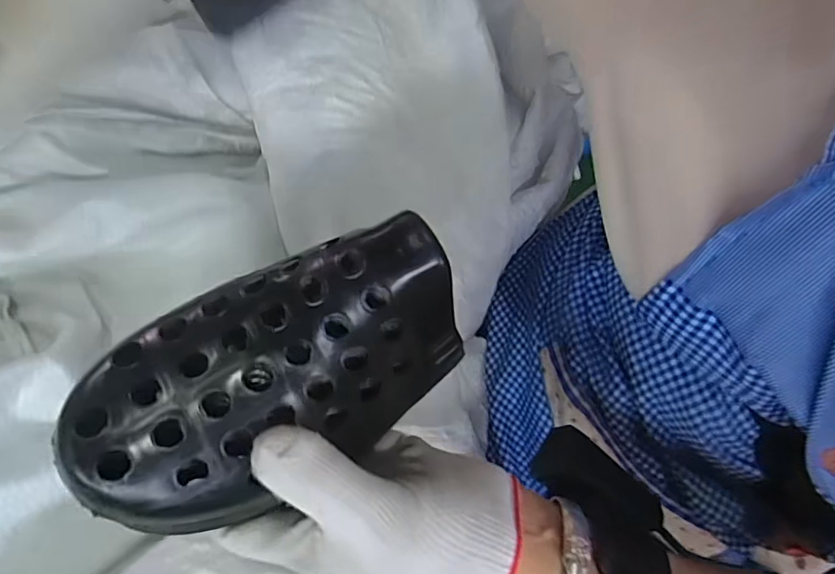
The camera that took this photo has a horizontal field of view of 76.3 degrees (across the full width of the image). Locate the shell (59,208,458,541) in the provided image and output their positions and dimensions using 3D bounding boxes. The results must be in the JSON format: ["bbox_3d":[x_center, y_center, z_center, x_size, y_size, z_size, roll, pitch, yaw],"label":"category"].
[{"bbox_3d":[-0.048,0.032,0.200,0.135,0.053,0.071,-27,77,-8],"label":"shell"}]

